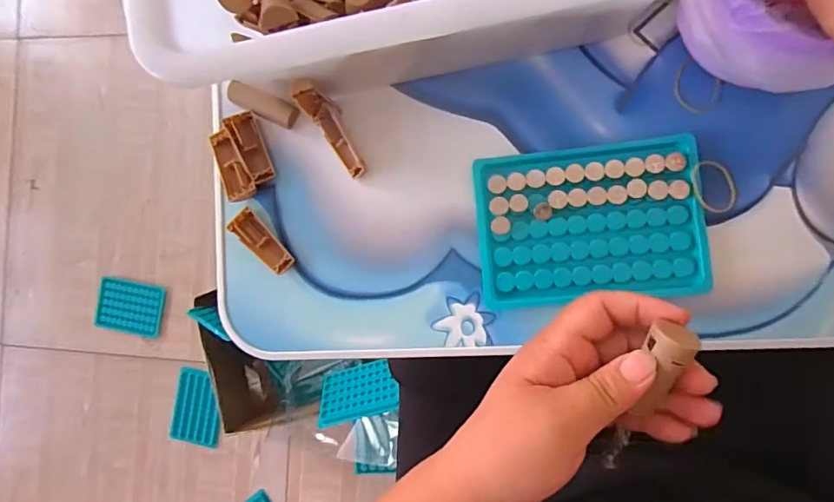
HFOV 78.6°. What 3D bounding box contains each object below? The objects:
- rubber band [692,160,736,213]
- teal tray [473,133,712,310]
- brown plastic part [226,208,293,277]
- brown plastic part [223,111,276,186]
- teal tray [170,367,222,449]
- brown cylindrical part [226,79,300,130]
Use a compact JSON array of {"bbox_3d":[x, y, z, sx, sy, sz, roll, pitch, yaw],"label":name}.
[{"bbox_3d":[0.176,-0.038,0.302,0.026,0.004,0.033,-23,91,-11],"label":"rubber band"},{"bbox_3d":[0.104,-0.016,0.312,0.130,0.011,0.093,-6,88,9],"label":"teal tray"},{"bbox_3d":[-0.104,-0.006,0.344,0.049,0.013,0.019,45,96,8],"label":"brown plastic part"},{"bbox_3d":[-0.113,-0.070,0.348,0.020,0.008,0.049,-23,89,-20],"label":"brown plastic part"},{"bbox_3d":[-0.397,0.288,0.927,0.096,0.019,0.136,13,91,10],"label":"teal tray"},{"bbox_3d":[-0.106,-0.099,0.344,0.053,0.017,0.015,26,93,9],"label":"brown cylindrical part"}]

